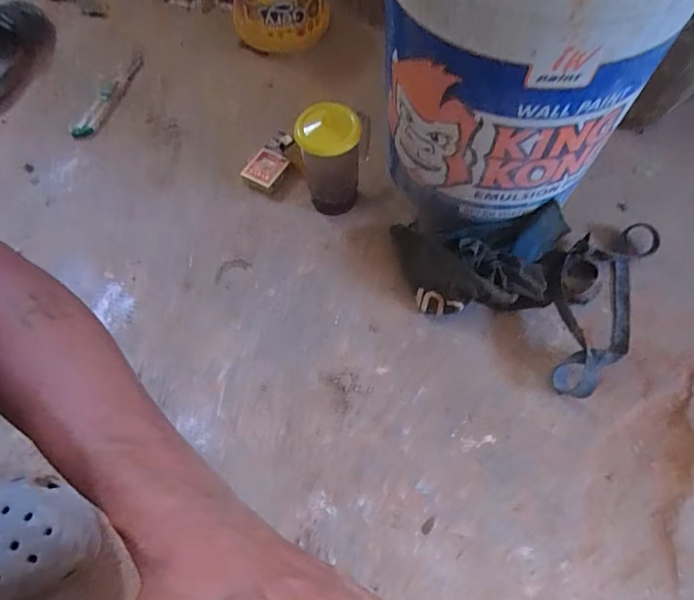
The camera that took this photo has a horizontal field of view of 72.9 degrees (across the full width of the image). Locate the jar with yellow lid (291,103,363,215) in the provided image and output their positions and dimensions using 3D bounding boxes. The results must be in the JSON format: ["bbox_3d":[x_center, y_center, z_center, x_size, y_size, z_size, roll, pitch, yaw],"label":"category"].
[{"bbox_3d":[-0.023,-0.180,0.607,0.075,0.145,0.083,-7,61,-2],"label":"jar with yellow lid"}]

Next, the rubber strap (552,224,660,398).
[{"bbox_3d":[0.304,-0.003,0.570,0.098,0.030,0.262,24,65,15],"label":"rubber strap"}]

